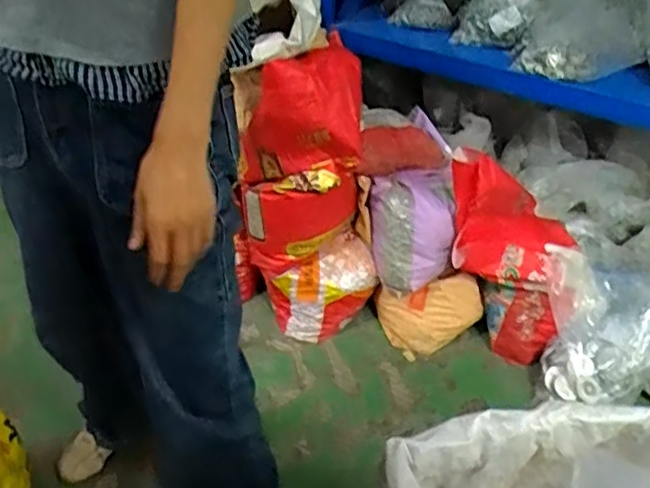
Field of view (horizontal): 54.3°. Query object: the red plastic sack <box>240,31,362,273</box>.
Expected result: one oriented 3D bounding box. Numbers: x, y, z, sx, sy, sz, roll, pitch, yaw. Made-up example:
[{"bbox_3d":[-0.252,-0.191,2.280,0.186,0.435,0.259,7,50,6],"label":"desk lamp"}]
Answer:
[{"bbox_3d":[-0.051,-0.177,1.387,0.238,0.500,0.108,-12,41,-24],"label":"red plastic sack"}]

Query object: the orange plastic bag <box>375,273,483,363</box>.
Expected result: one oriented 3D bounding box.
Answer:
[{"bbox_3d":[0.246,0.176,1.491,0.246,0.166,0.107,6,37,-1],"label":"orange plastic bag"}]

